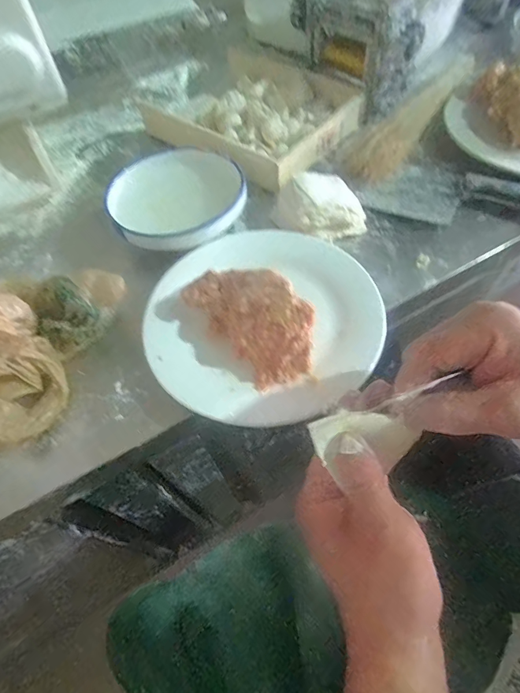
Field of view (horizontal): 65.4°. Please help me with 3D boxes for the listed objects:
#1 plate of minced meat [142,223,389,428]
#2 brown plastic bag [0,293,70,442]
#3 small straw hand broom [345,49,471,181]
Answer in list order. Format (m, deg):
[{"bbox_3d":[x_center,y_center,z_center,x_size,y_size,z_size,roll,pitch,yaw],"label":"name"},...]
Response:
[{"bbox_3d":[0.003,-0.036,0.377,0.214,0.062,0.216,-1,59,2],"label":"plate of minced meat"},{"bbox_3d":[-0.220,0.012,0.340,0.072,0.081,0.116,-31,62,-13],"label":"brown plastic bag"},{"bbox_3d":[0.208,-0.320,0.542,0.056,0.028,0.299,30,65,19],"label":"small straw hand broom"}]

